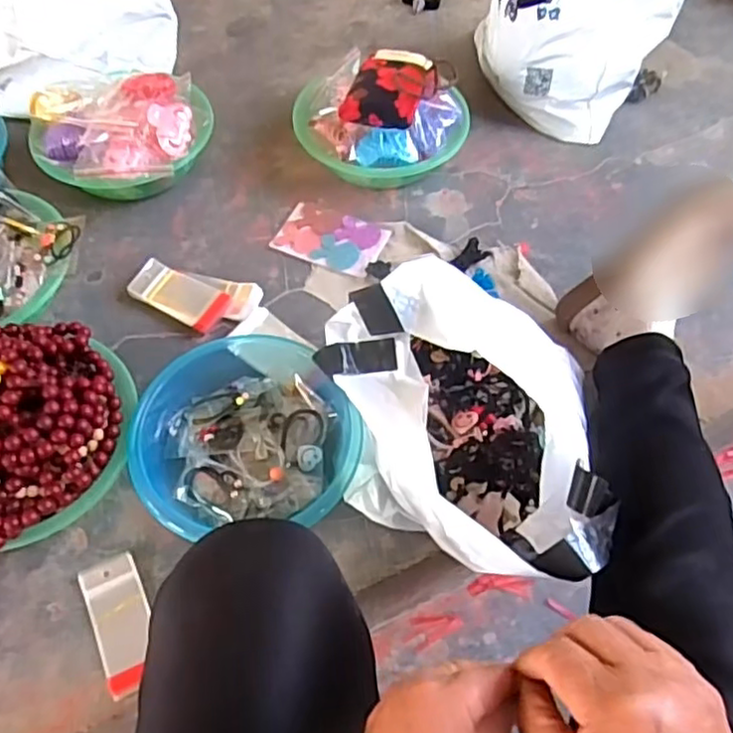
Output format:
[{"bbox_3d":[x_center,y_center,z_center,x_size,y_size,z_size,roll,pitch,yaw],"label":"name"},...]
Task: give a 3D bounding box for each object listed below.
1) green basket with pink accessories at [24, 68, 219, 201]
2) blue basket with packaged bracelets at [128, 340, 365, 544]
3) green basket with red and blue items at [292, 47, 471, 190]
[{"bbox_3d":[-0.325,-0.311,0.919,0.229,0.107,0.190,-19,59,-12],"label":"green basket with pink accessories"},{"bbox_3d":[-0.120,0.055,0.702,0.215,0.065,0.224,0,57,0],"label":"blue basket with packaged bracelets"},{"bbox_3d":[0.020,-0.347,0.931,0.233,0.144,0.204,13,58,8],"label":"green basket with red and blue items"}]

